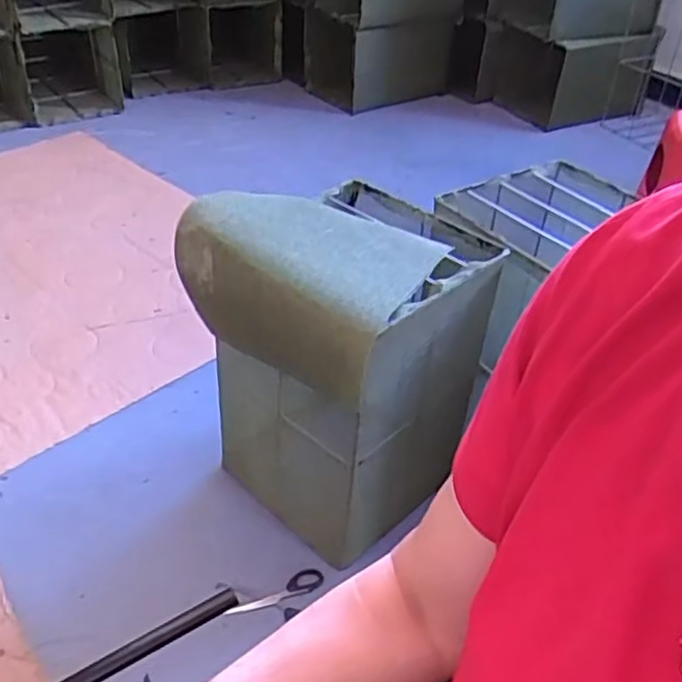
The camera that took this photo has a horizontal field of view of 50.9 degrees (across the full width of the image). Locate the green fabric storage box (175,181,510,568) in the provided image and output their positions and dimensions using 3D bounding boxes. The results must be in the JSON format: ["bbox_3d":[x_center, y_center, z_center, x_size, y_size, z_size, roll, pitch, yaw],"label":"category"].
[{"bbox_3d":[-0.016,0.037,1.018,0.316,0.421,0.337,-29,50,-36],"label":"green fabric storage box"}]

